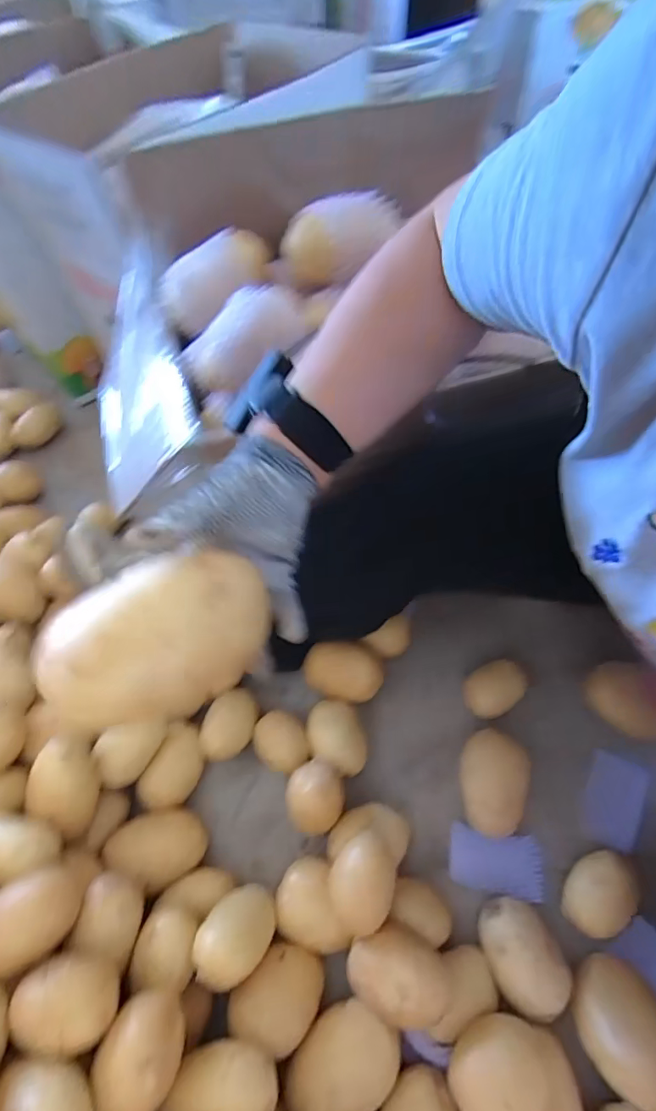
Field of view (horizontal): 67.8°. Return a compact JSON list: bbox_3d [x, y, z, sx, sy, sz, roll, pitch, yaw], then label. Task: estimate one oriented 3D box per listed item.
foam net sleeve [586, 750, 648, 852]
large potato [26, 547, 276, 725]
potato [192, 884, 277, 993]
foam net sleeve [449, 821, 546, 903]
[{"bbox_3d":[0.347,0.296,0.594,0.056,0.005,0.097,16,71,32],"label":"foam net sleeve"},{"bbox_3d":[-0.088,0.044,0.262,0.114,0.063,0.065,-25,60,-12],"label":"large potato"},{"bbox_3d":[-0.099,0.386,0.494,0.061,0.056,0.093,48,28,13],"label":"potato"},{"bbox_3d":[0.195,0.356,0.569,0.100,0.010,0.062,7,59,8],"label":"foam net sleeve"}]

